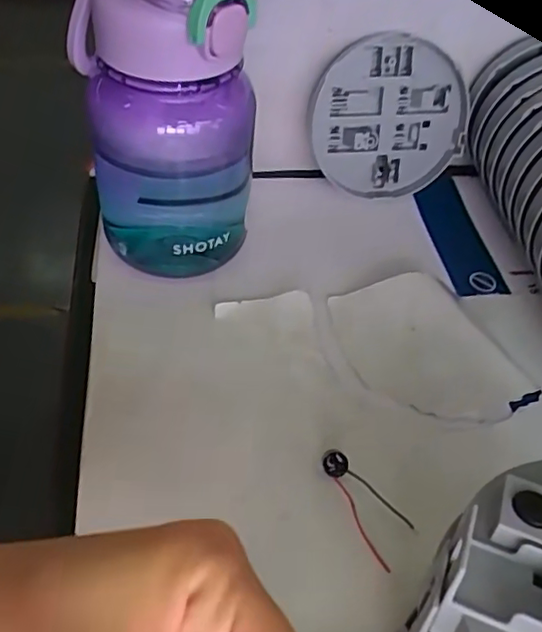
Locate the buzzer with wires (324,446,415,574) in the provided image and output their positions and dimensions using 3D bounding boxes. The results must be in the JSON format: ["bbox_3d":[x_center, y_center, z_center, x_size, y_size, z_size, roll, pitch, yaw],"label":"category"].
[{"bbox_3d":[0.042,0.084,0.279,0.020,0.012,0.054,-25,66,-25],"label":"buzzer with wires"}]

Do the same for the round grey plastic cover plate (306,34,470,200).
[{"bbox_3d":[0.078,-0.130,0.414,0.104,0.101,0.015,-2,33,-9],"label":"round grey plastic cover plate"}]

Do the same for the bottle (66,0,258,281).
[{"bbox_3d":[-0.053,-0.100,0.328,0.089,0.172,0.069,-6,47,-10],"label":"bottle"}]

